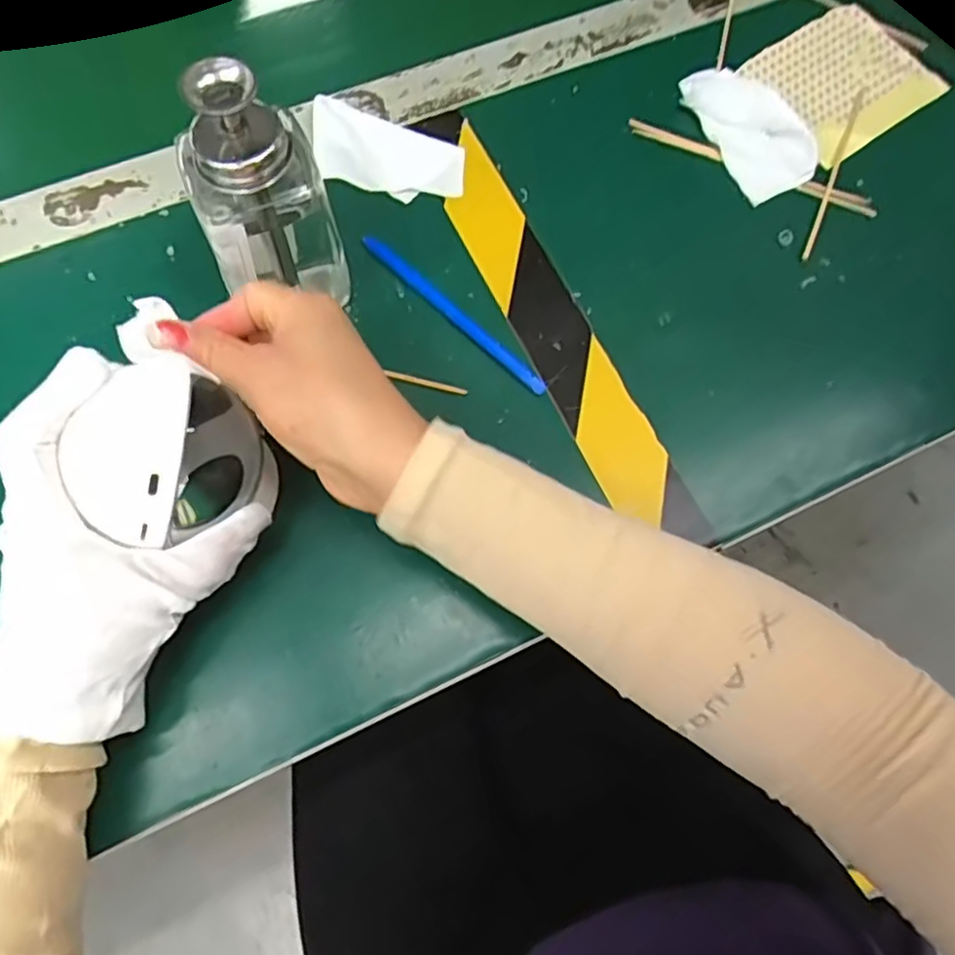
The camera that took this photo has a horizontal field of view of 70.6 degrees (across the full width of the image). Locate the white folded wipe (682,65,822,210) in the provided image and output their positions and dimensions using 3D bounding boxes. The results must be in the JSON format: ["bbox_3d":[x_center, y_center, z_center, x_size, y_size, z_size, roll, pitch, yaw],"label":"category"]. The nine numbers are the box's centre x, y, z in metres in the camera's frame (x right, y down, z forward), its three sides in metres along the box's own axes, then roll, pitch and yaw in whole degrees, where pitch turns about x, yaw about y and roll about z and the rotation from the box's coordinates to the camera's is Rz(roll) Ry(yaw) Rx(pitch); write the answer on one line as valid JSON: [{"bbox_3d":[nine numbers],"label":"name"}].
[{"bbox_3d":[0.162,-0.210,0.397,0.052,0.010,0.098,-21,72,-8],"label":"white folded wipe"}]

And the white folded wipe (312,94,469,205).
[{"bbox_3d":[-0.052,-0.185,0.385,0.091,0.012,0.047,18,71,5],"label":"white folded wipe"}]

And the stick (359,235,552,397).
[{"bbox_3d":[-0.014,-0.088,0.359,0.131,0.004,0.008,43,75,13],"label":"stick"}]

